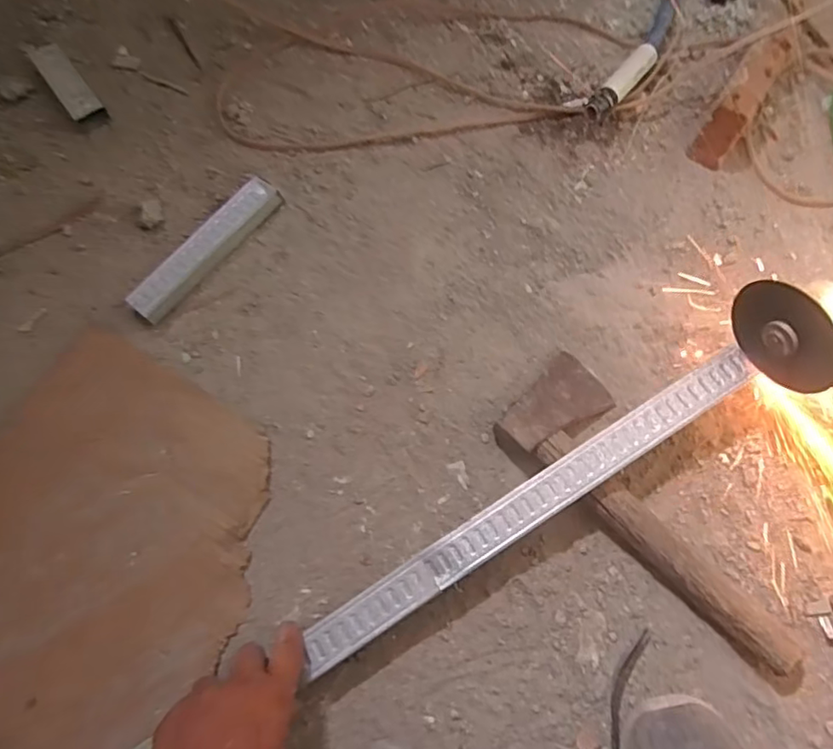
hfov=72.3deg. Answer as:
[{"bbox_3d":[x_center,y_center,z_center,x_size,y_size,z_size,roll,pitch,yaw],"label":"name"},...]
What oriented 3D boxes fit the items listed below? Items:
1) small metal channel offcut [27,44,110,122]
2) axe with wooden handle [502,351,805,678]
[{"bbox_3d":[-0.396,-0.332,0.635,0.033,0.014,0.124,-37,82,-14],"label":"small metal channel offcut"},{"bbox_3d":[0.222,0.116,0.509,0.320,0.042,0.113,43,77,11],"label":"axe with wooden handle"}]

